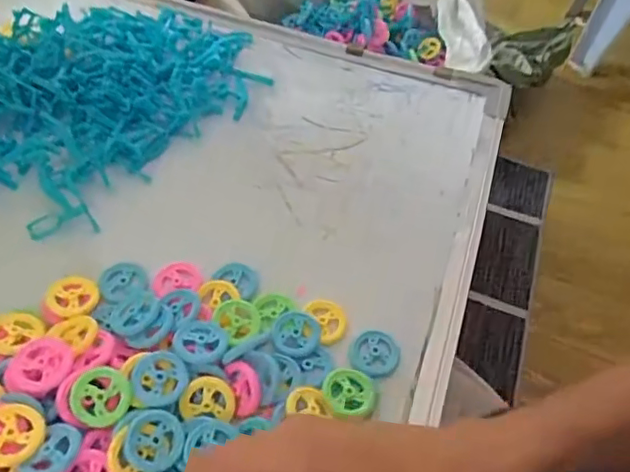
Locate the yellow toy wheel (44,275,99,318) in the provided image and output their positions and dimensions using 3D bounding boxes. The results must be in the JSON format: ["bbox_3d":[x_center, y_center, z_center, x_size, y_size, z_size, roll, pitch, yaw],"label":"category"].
[{"bbox_3d":[-0.146,0.036,0.343,0.032,0.010,0.030,3,53,-3],"label":"yellow toy wheel"}]

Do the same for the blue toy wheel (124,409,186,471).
[{"bbox_3d":[-0.081,0.104,0.290,0.028,0.004,0.029,9,62,-17],"label":"blue toy wheel"}]

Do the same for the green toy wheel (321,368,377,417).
[{"bbox_3d":[0.019,0.087,0.322,0.030,0.008,0.027,7,53,0],"label":"green toy wheel"}]

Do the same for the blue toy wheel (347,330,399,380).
[{"bbox_3d":[0.035,0.070,0.341,0.029,0.007,0.029,3,53,-3],"label":"blue toy wheel"}]

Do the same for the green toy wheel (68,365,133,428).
[{"bbox_3d":[-0.111,0.082,0.294,0.030,0.007,0.029,3,53,-3],"label":"green toy wheel"}]

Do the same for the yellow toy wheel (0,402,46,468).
[{"bbox_3d":[-0.147,0.096,0.276,0.029,0.004,0.030,15,46,-15],"label":"yellow toy wheel"}]

